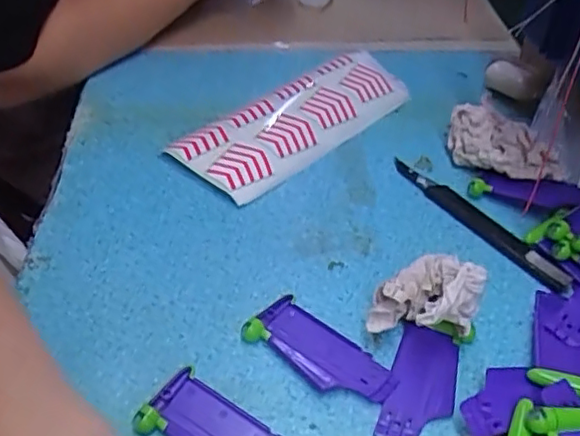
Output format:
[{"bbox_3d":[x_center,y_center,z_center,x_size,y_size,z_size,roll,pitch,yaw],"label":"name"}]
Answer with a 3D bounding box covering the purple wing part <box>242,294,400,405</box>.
[{"bbox_3d":[0.018,0.078,0.364,0.092,0.010,0.038,28,48,25],"label":"purple wing part"}]

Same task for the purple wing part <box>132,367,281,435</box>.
[{"bbox_3d":[-0.035,0.115,0.323,0.090,0.009,0.040,22,46,21],"label":"purple wing part"}]

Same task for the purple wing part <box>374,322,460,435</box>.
[{"bbox_3d":[0.075,0.095,0.353,0.036,0.004,0.075,14,44,13],"label":"purple wing part"}]

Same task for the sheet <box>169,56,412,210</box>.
[{"bbox_3d":[0.015,-0.092,0.544,0.093,0.019,0.226,33,50,29],"label":"sheet"}]

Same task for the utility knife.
[{"bbox_3d":[0.137,0.000,0.458,0.017,0.007,0.160,-23,48,-25],"label":"utility knife"}]

